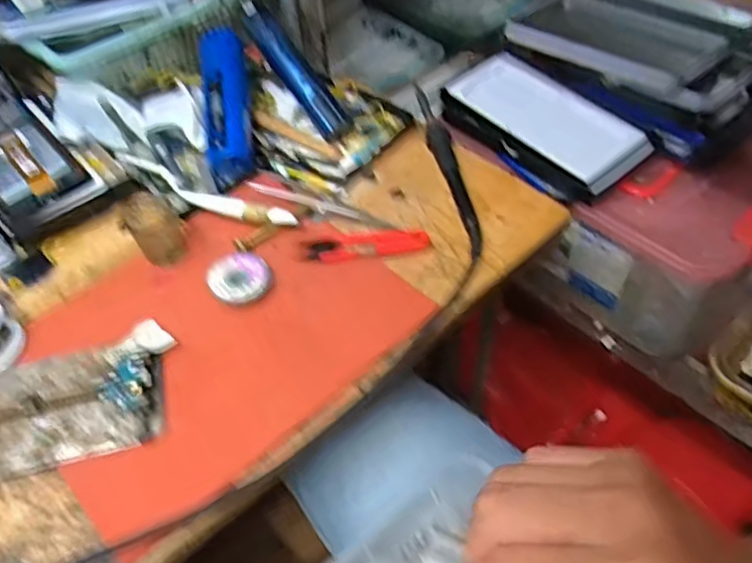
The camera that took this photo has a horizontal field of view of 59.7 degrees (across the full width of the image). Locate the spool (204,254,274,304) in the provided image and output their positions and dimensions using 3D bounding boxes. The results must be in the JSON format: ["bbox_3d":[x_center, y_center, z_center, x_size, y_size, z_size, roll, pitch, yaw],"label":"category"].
[{"bbox_3d":[-0.101,-0.002,0.488,0.044,0.010,0.045,-2,52,2],"label":"spool"}]

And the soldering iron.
[{"bbox_3d":[0.063,-0.102,0.560,0.020,0.015,0.197,-11,52,-5],"label":"soldering iron"}]

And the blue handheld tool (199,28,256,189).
[{"bbox_3d":[-0.130,-0.155,0.570,0.038,0.037,0.141,-6,78,-7],"label":"blue handheld tool"}]

